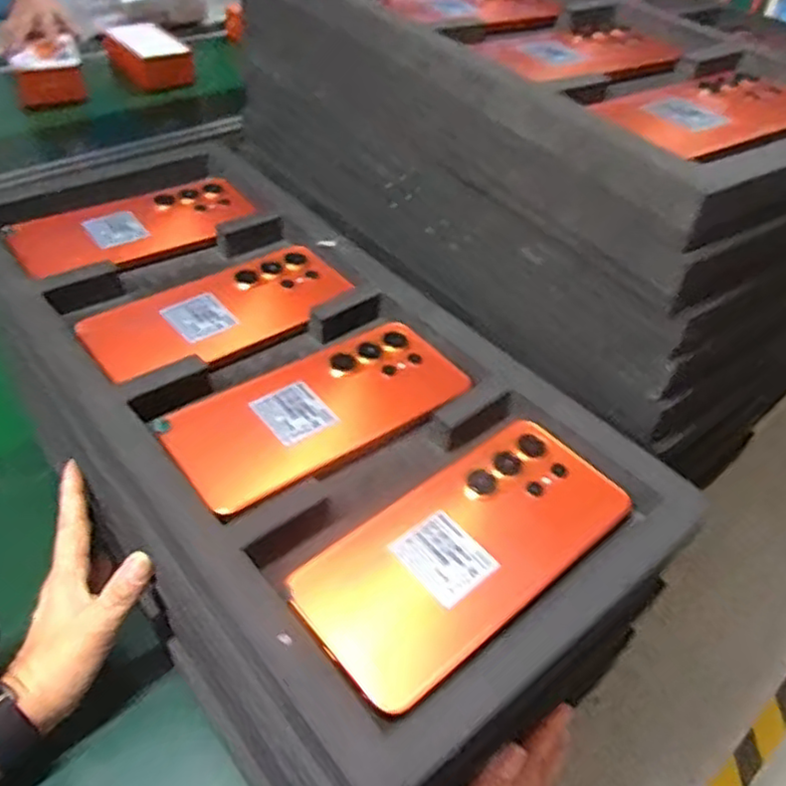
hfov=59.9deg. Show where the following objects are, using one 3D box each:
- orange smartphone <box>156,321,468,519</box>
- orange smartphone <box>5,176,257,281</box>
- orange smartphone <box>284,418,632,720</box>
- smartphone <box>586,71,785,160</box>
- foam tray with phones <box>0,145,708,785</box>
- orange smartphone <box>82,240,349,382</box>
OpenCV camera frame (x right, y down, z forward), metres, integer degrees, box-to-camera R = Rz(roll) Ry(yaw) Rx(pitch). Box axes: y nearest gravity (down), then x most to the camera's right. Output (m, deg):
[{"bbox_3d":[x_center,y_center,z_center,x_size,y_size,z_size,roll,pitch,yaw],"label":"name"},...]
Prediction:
[{"bbox_3d":[-0.040,0.008,0.389,0.168,0.008,0.076,-25,51,-28],"label":"orange smartphone"},{"bbox_3d":[-0.184,-0.123,0.499,0.170,0.016,0.080,-28,53,-30],"label":"orange smartphone"},{"bbox_3d":[0.036,0.072,0.328,0.166,0.009,0.079,-29,53,-31],"label":"orange smartphone"},{"bbox_3d":[0.195,-0.171,0.414,0.135,0.008,0.080,-23,50,-27],"label":"smartphone"},{"bbox_3d":[-0.061,-0.013,0.433,0.276,0.065,0.488,-26,51,-28],"label":"foam tray with phones"},{"bbox_3d":[-0.110,-0.054,0.442,0.165,0.008,0.074,-27,52,-29],"label":"orange smartphone"}]

